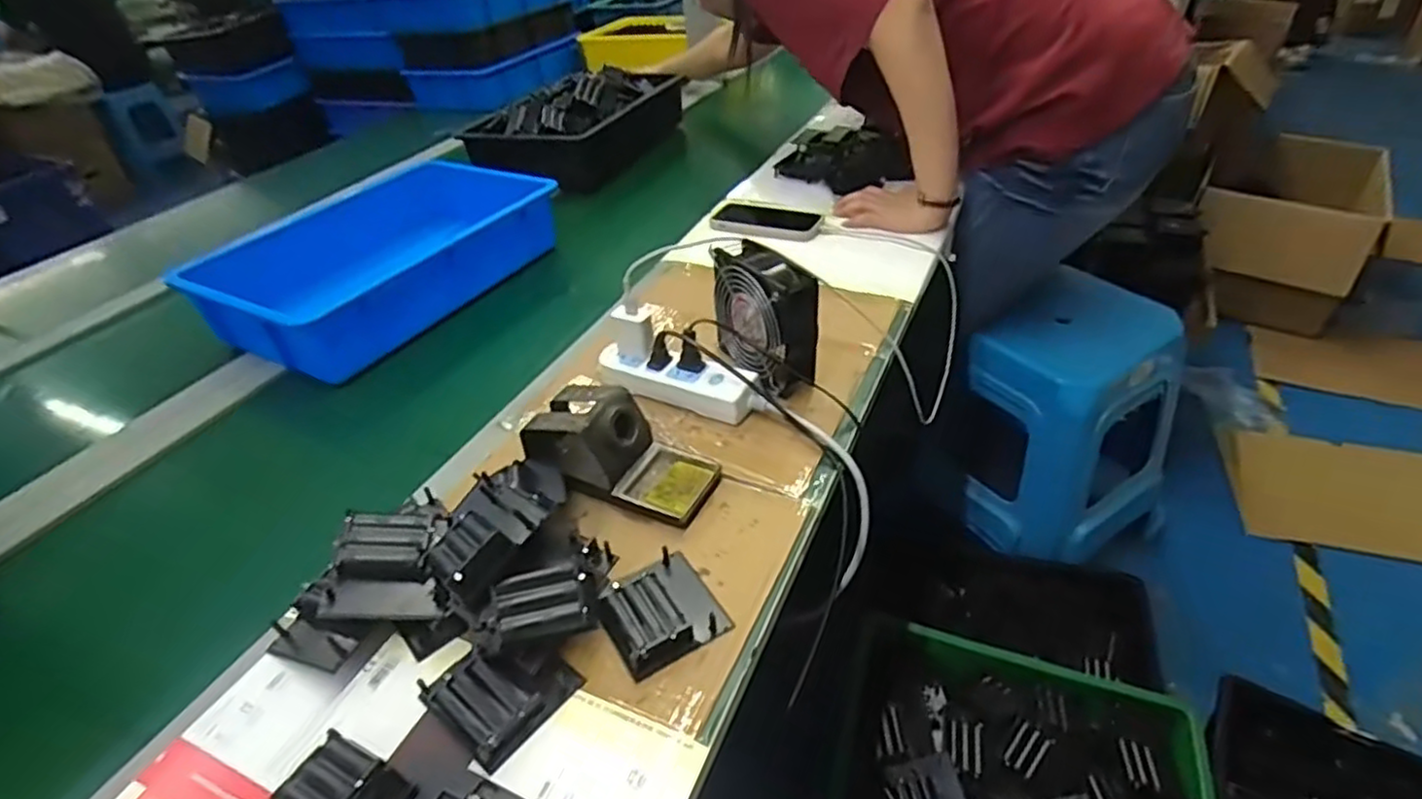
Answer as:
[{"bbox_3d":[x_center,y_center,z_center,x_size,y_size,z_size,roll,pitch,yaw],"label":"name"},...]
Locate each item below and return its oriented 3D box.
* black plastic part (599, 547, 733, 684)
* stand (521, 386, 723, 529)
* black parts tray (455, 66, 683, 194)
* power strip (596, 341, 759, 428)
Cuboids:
[{"bbox_3d":[-0.037,0.147,0.498,0.079,0.022,0.078,-24,41,-22],"label":"black plastic part"},{"bbox_3d":[-0.079,0.041,0.593,0.161,0.076,0.083,15,42,25],"label":"stand"},{"bbox_3d":[-0.245,-0.517,1.316,0.235,0.145,0.414,15,42,25],"label":"black parts tray"},{"bbox_3d":[-0.037,-0.019,0.695,0.172,0.031,0.047,14,42,24],"label":"power strip"}]

